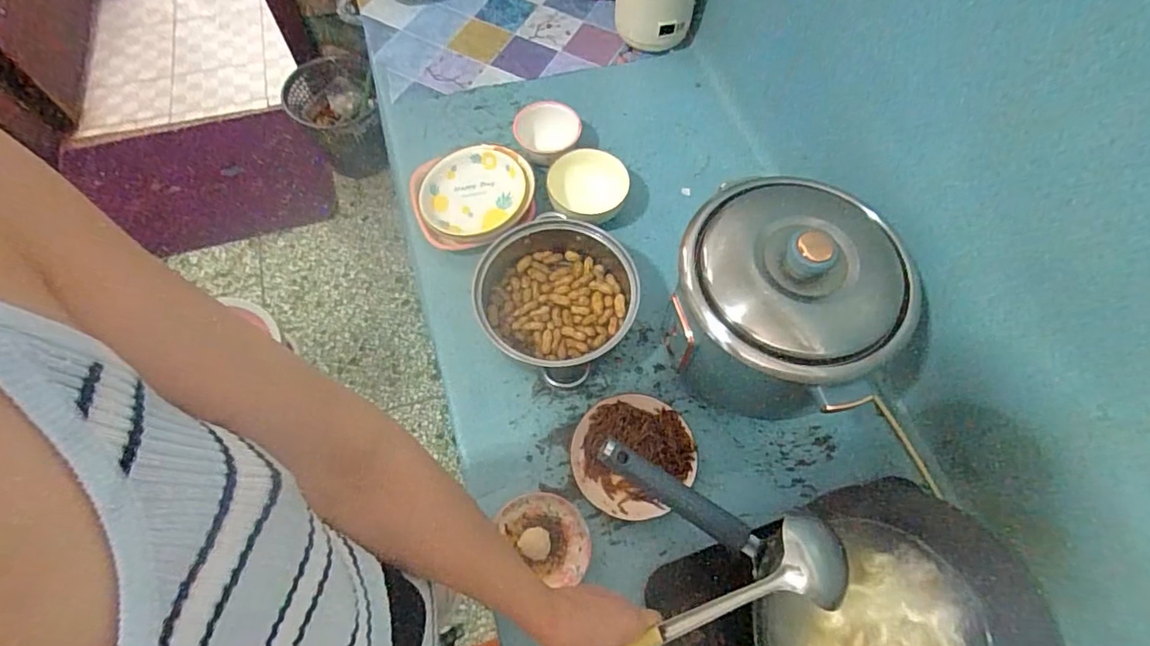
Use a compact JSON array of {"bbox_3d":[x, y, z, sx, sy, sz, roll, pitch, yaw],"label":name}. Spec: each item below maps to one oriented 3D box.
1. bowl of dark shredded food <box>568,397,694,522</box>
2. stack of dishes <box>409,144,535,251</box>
[{"bbox_3d":[0.080,0.182,0.764,0.164,0.042,0.161,1,63,-2],"label":"bowl of dark shredded food"},{"bbox_3d":[-0.174,-0.210,0.940,0.206,0.055,0.195,6,63,1],"label":"stack of dishes"}]

